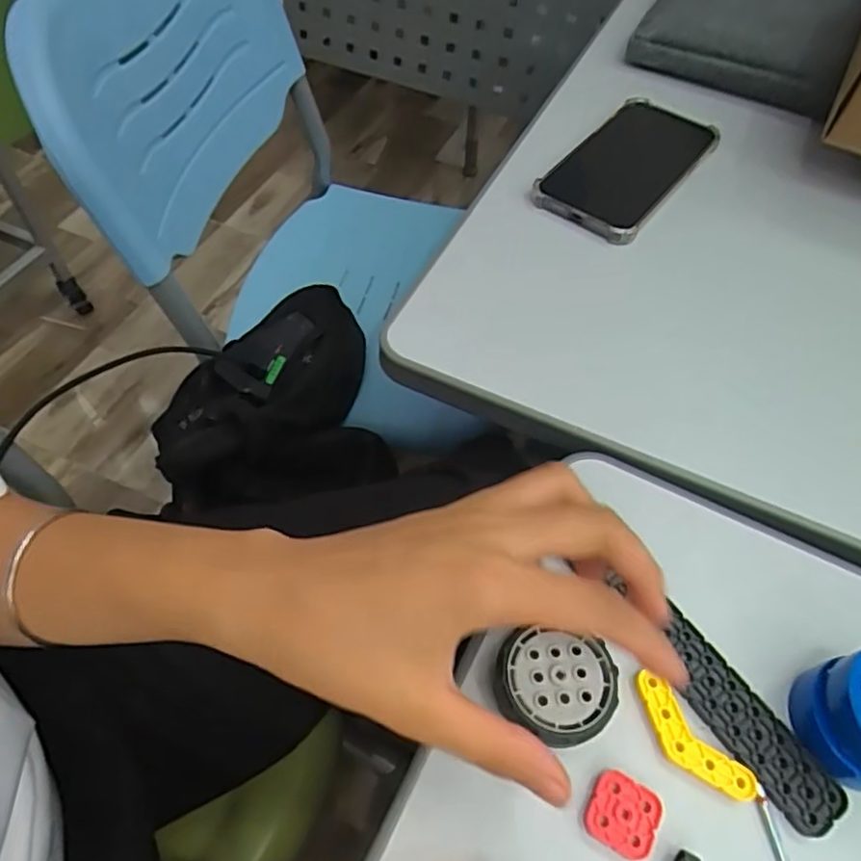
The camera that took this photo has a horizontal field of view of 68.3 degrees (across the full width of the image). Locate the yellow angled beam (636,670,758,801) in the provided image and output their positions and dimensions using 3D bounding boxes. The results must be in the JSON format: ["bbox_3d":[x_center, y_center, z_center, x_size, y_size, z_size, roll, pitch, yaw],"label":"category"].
[{"bbox_3d":[0.105,0.127,0.259,0.020,0.004,0.057,-35,64,-23],"label":"yellow angled beam"}]

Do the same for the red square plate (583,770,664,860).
[{"bbox_3d":[0.075,0.148,0.246,0.027,0.005,0.025,26,59,15],"label":"red square plate"}]

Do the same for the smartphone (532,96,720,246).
[{"bbox_3d":[0.155,-0.206,0.495,0.082,0.015,0.180,35,59,14],"label":"smartphone"}]

